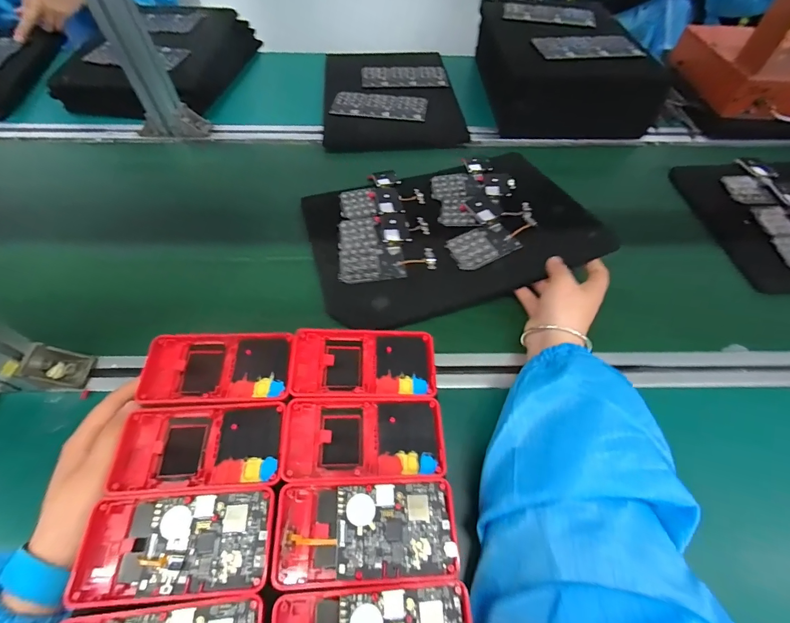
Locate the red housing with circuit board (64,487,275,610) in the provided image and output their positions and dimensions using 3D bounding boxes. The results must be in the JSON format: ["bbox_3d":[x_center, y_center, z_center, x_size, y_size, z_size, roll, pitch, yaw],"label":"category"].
[{"bbox_3d":[-0.142,0.155,0.244,0.117,0.010,0.061,-4,54,-2],"label":"red housing with circuit board"}]

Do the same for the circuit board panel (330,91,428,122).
[{"bbox_3d":[-0.026,-0.369,0.654,0.165,0.006,0.092,10,60,8],"label":"circuit board panel"}]

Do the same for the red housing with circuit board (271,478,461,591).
[{"bbox_3d":[-0.018,0.149,0.251,0.119,0.018,0.061,-4,59,0],"label":"red housing with circuit board"}]

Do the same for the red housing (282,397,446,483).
[{"bbox_3d":[-0.023,0.101,0.290,0.119,0.022,0.061,2,56,-7],"label":"red housing"}]

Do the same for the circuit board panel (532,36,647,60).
[{"bbox_3d":[0.315,-0.435,0.598,0.160,0.004,0.084,-2,59,1],"label":"circuit board panel"}]

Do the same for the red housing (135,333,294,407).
[{"bbox_3d":[-0.147,0.046,0.313,0.118,0.016,0.066,-3,54,0],"label":"red housing"}]

